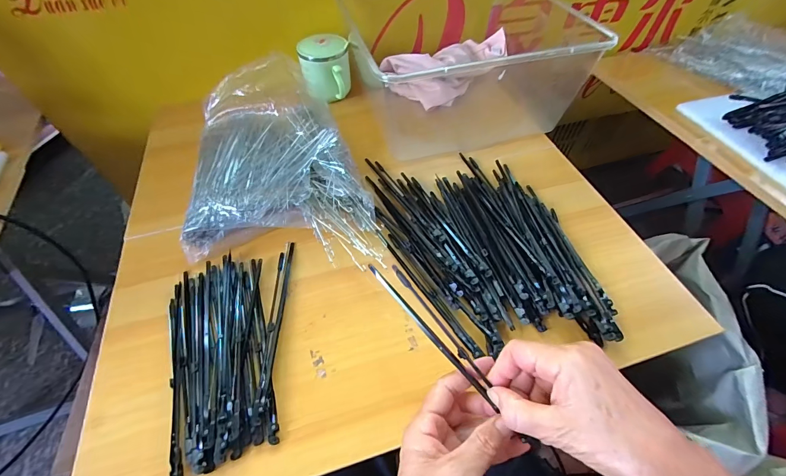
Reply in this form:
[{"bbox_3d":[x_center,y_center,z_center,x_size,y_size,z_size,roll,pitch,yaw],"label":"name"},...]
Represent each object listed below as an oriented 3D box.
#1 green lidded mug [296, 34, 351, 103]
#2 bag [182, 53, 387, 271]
[{"bbox_3d":[-0.107,-0.269,0.533,0.077,0.078,0.067,-10,56,-7],"label":"green lidded mug"},{"bbox_3d":[-0.143,-0.102,0.421,0.221,0.070,0.293,-5,57,-5],"label":"bag"}]

